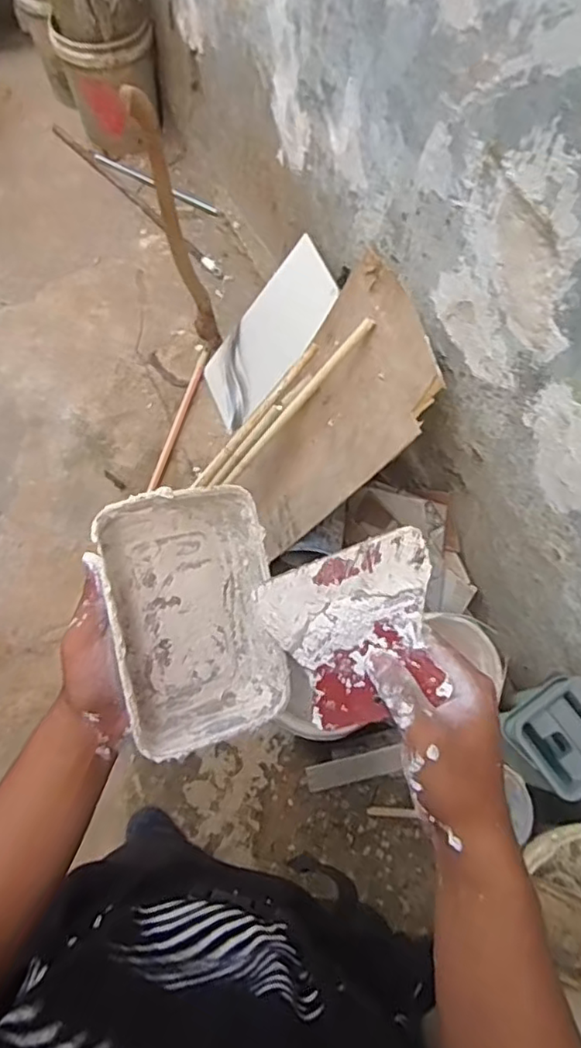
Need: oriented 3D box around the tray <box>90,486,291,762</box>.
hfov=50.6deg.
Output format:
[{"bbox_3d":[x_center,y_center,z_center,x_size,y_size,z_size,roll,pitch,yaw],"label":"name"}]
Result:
[{"bbox_3d":[-0.066,0.062,0.432,0.117,0.041,0.169,-13,95,-26],"label":"tray"}]

